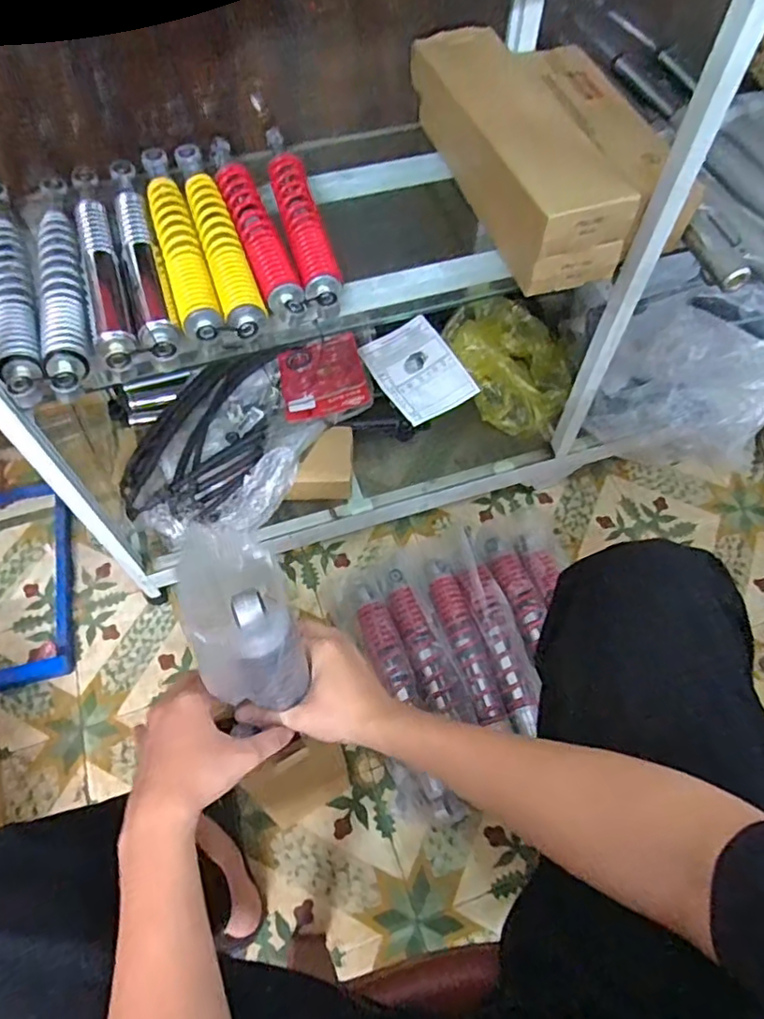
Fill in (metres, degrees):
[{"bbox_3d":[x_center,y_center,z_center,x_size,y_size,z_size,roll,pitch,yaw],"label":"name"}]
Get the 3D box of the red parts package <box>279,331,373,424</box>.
[{"bbox_3d":[-0.102,-0.228,1.023,0.141,0.022,0.184,-17,55,2],"label":"red parts package"}]

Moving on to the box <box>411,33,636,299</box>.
[{"bbox_3d":[0.169,-0.446,0.753,0.140,0.101,0.380,-16,63,-10],"label":"box"}]

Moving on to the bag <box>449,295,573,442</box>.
[{"bbox_3d":[0.232,-0.251,1.066,0.161,0.116,0.237,-20,62,-11],"label":"bag"}]

